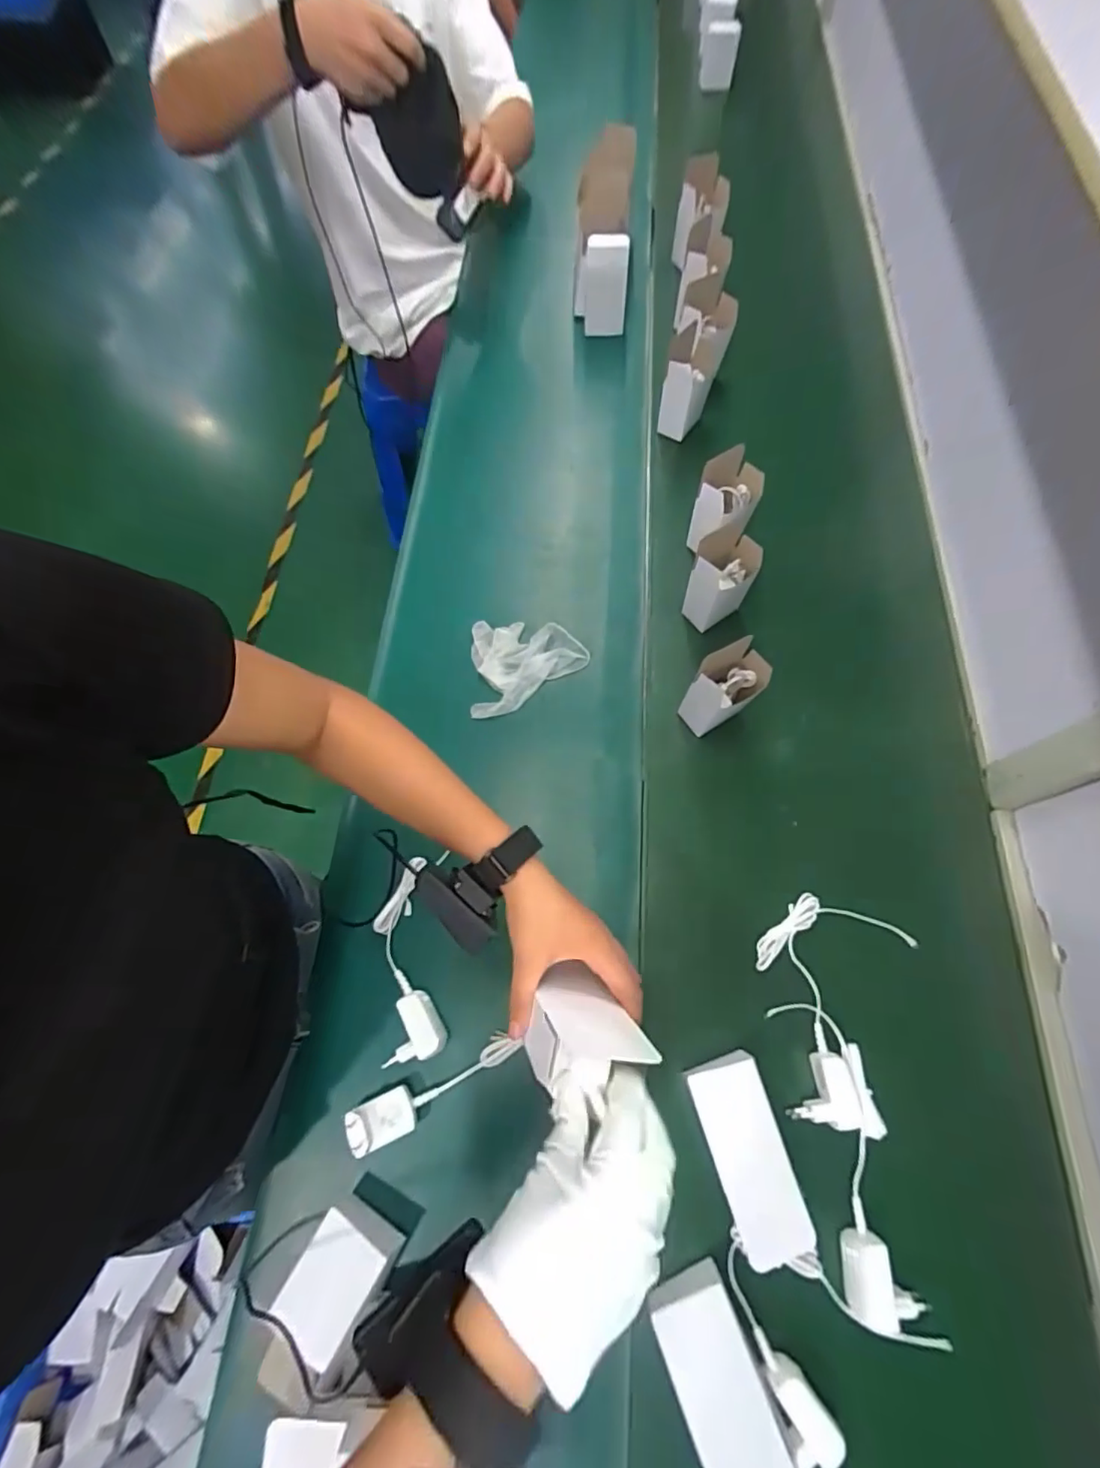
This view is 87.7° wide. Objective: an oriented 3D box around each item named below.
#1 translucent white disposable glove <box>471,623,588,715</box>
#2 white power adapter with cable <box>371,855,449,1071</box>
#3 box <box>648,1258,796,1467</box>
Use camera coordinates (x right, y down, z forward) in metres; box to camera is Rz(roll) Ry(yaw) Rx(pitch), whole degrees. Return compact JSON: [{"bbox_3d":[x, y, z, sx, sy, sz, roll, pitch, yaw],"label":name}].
[{"bbox_3d":[-0.027,-0.087,0.730,0.143,0.016,0.126,-3,67,-2],"label":"translucent white disposable glove"},{"bbox_3d":[-0.144,0.228,0.594,0.071,0.042,0.194,-5,67,-3],"label":"white power adapter with cable"},{"bbox_3d":[0.137,0.519,0.448,0.072,0.032,0.149,-20,68,-9],"label":"box"}]

